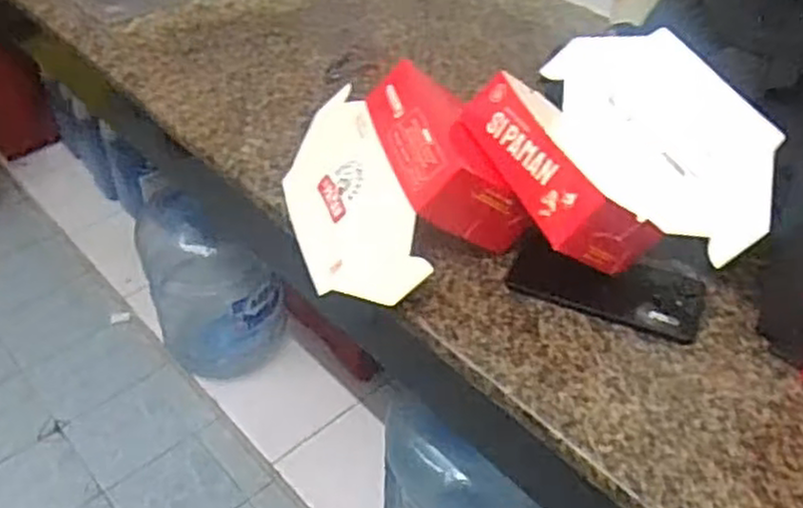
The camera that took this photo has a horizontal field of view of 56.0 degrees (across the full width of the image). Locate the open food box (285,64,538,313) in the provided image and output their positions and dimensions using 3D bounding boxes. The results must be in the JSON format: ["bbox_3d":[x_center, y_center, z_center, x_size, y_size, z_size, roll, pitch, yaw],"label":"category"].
[{"bbox_3d":[-0.017,-0.075,0.716,0.176,0.111,0.256,-17,45,-18],"label":"open food box"}]

